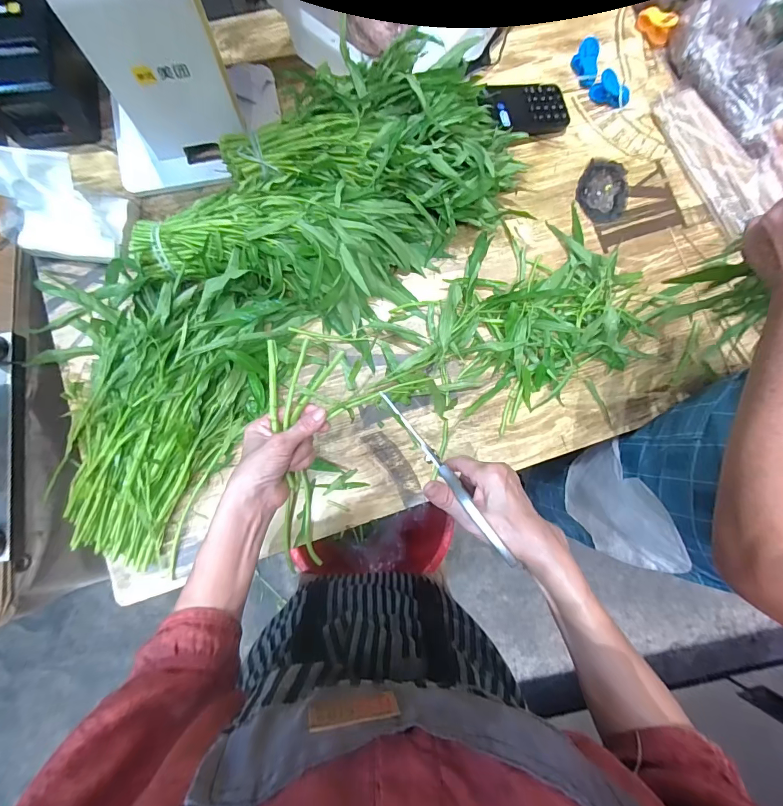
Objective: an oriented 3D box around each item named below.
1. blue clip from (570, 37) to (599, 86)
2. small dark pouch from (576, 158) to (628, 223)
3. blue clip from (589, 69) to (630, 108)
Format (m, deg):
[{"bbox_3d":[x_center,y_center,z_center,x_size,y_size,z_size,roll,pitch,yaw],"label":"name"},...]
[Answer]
[{"bbox_3d":[0.302,-0.532,0.635,0.033,0.031,0.064,3,81,-2],"label":"blue clip"},{"bbox_3d":[0.327,-0.325,0.626,0.078,0.014,0.096,5,81,-2],"label":"small dark pouch"},{"bbox_3d":[0.339,-0.479,0.622,0.056,0.033,0.024,27,81,2],"label":"blue clip"}]

